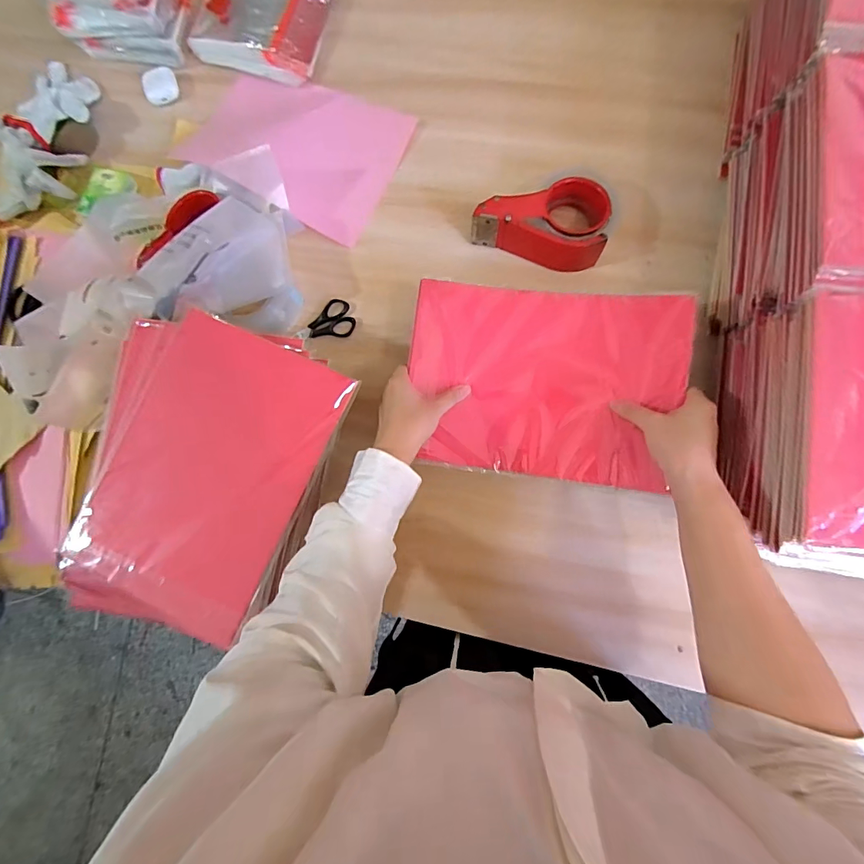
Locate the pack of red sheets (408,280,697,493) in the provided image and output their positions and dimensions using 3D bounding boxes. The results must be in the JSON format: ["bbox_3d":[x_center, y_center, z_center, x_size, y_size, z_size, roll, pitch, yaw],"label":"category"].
[{"bbox_3d":[0.119,-0.059,0.478,0.286,0.040,0.210,7,84,7],"label":"pack of red sheets"}]

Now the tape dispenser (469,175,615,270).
[{"bbox_3d":[0.134,-0.261,0.542,0.161,0.057,0.104,11,84,7],"label":"tape dispenser"}]

